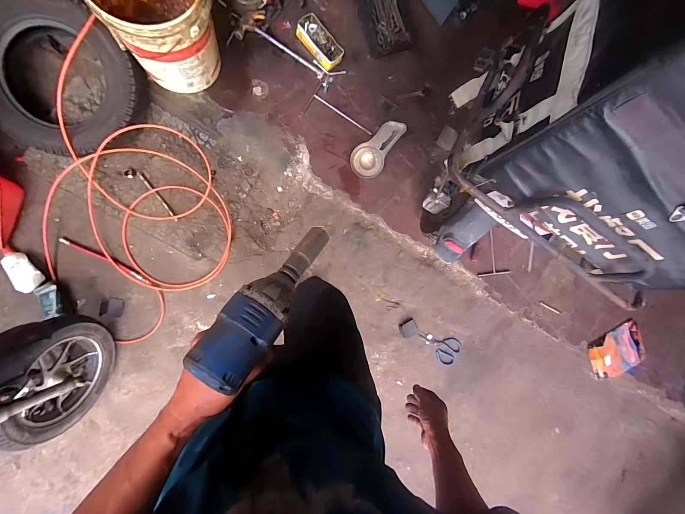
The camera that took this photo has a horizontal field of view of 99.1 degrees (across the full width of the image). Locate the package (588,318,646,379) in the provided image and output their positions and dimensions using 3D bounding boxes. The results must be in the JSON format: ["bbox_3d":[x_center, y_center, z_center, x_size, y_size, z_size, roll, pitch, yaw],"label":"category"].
[{"bbox_3d":[1.214,0.424,1.287,0.233,0.046,0.179,-36,95,-4],"label":"package"}]

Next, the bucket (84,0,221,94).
[{"bbox_3d":[-0.539,-0.737,0.899,0.295,0.298,0.298,0,89,-13],"label":"bucket"}]

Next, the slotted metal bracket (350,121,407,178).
[{"bbox_3d":[0.138,-0.430,1.166,0.129,0.078,0.238,40,87,-6],"label":"slotted metal bracket"}]

